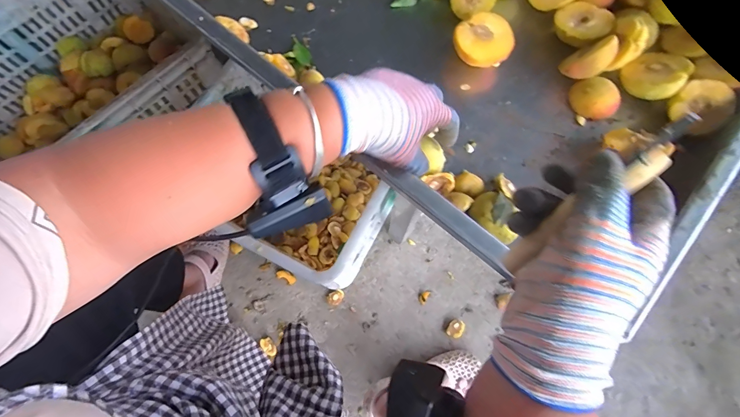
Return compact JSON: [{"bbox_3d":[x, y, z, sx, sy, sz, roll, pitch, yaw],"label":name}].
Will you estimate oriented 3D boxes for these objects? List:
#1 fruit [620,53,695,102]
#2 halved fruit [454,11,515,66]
[{"bbox_3d":[0.338,-0.156,0.425,0.063,0.036,0.052,3,64,29],"label":"fruit"},{"bbox_3d":[0.140,-0.205,0.448,0.070,0.043,0.068,17,75,5],"label":"halved fruit"}]

